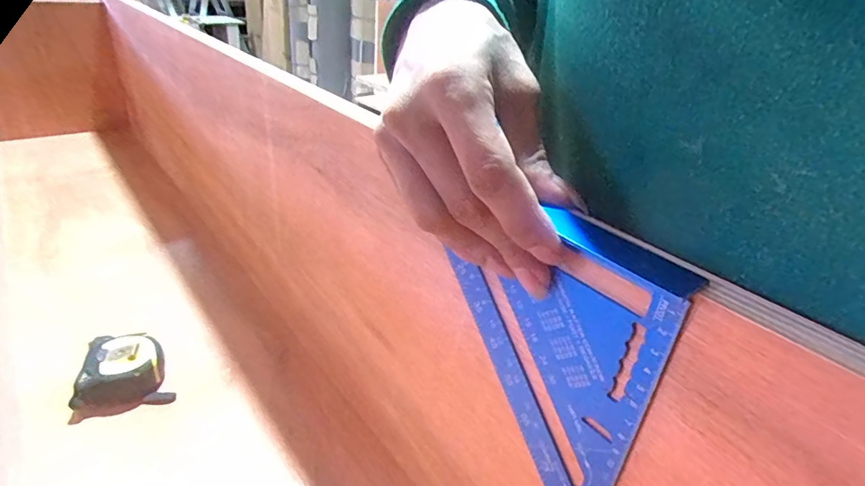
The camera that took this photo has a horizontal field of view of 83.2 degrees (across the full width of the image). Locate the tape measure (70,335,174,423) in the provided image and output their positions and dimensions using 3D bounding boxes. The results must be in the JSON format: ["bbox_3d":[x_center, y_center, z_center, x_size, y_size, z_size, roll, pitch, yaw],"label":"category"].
[{"bbox_3d":[-0.299,0.122,0.471,0.079,0.039,0.077,-9,33,-23],"label":"tape measure"}]

